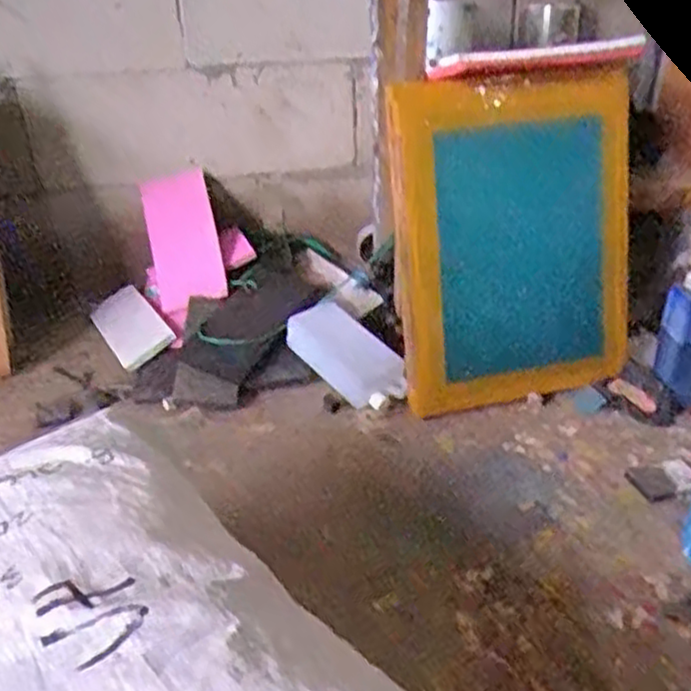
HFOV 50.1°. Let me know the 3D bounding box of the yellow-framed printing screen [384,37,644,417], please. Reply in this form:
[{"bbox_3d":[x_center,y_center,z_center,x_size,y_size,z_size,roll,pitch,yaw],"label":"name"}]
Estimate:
[{"bbox_3d":[0.258,-0.168,1.114,0.361,0.502,0.055,-8,18,-5],"label":"yellow-framed printing screen"}]

